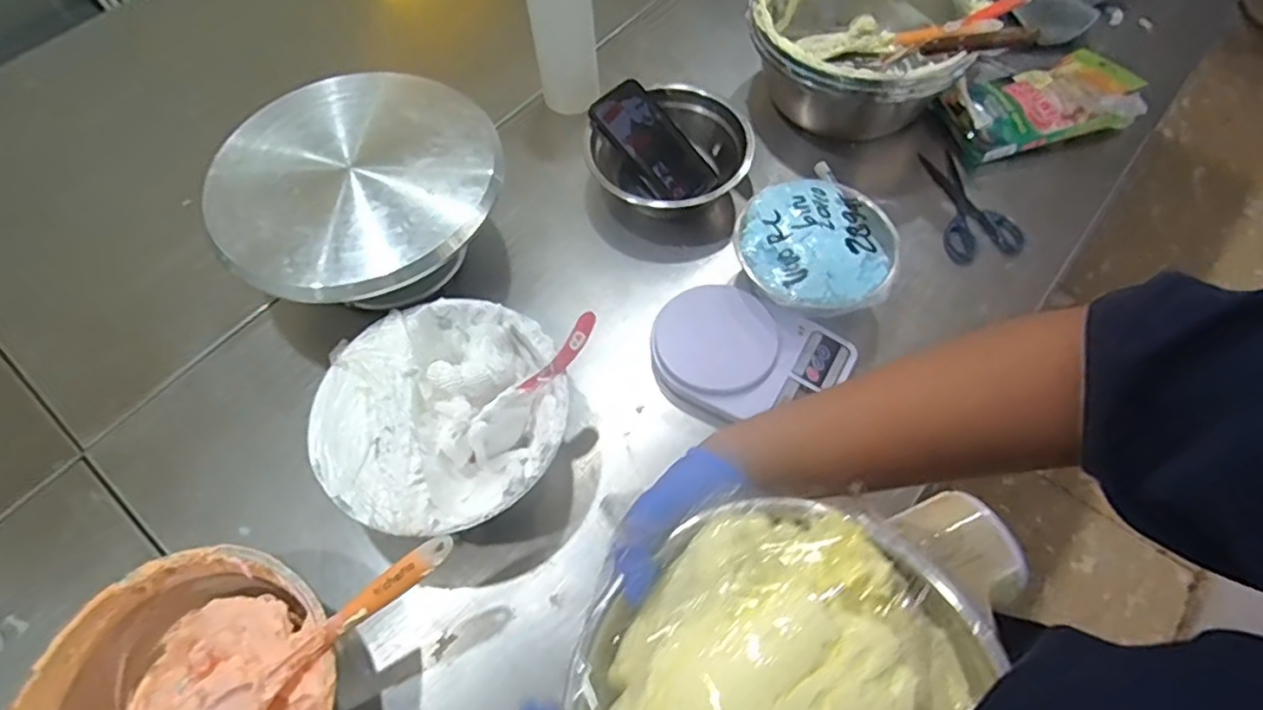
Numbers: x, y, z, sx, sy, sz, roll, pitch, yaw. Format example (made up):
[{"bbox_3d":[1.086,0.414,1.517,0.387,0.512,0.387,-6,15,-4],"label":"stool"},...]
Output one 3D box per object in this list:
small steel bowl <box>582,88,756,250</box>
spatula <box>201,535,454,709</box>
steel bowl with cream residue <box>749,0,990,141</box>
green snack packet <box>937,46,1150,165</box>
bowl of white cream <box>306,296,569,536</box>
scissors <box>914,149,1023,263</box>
[{"bbox_3d":[0.045,-0.233,0.795,0.178,0.076,0.170,-1,62,2],"label":"small steel bowl"},{"bbox_3d":[-0.239,0.224,0.498,0.252,0.024,0.039,-40,66,-1],"label":"spatula"},{"bbox_3d":[0.282,-0.395,0.836,0.247,0.127,0.263,-1,62,2],"label":"steel bowl with cream residue"},{"bbox_3d":[0.514,-0.320,0.832,0.223,0.059,0.112,-15,62,-6],"label":"green snack packet"},{"bbox_3d":[-0.170,0.062,0.620,0.215,0.109,0.219,-1,62,2],"label":"bowl of white cream"},{"bbox_3d":[0.399,-0.184,0.799,0.086,0.008,0.162,-12,62,-4],"label":"scissors"}]

